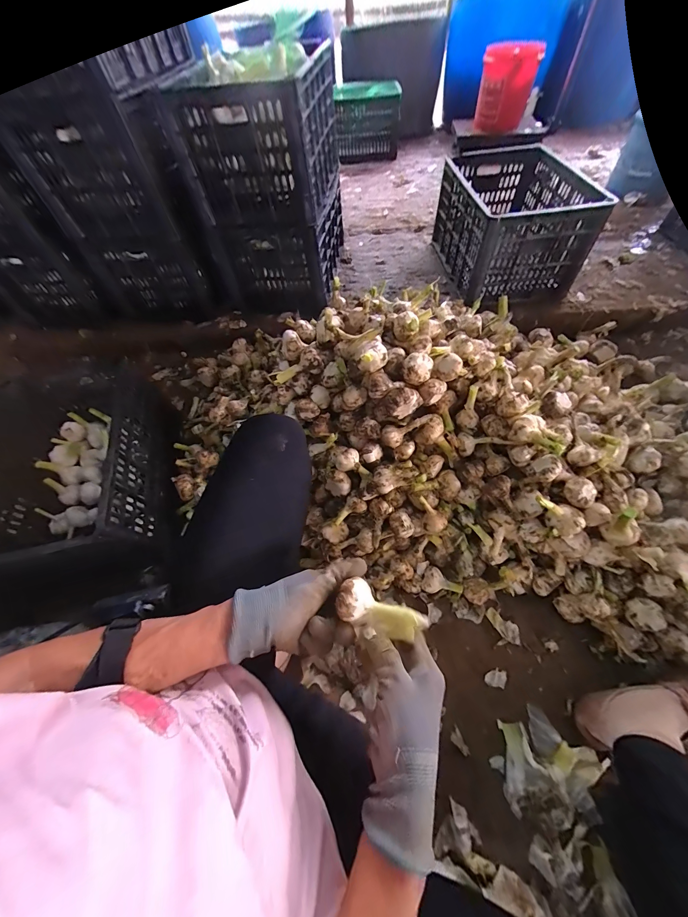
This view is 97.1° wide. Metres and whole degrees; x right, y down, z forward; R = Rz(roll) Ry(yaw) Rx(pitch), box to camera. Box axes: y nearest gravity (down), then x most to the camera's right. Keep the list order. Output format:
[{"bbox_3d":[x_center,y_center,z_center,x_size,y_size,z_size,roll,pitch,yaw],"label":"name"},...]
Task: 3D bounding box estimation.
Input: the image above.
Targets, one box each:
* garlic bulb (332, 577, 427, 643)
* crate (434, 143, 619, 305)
[{"bbox_3d":[0.038,0.158,0.317,0.088,0.037,0.039,17,61,15],"label":"garlic bulb"},{"bbox_3d":[0.487,-0.722,0.918,0.323,0.217,0.510,-4,60,3],"label":"crate"}]

